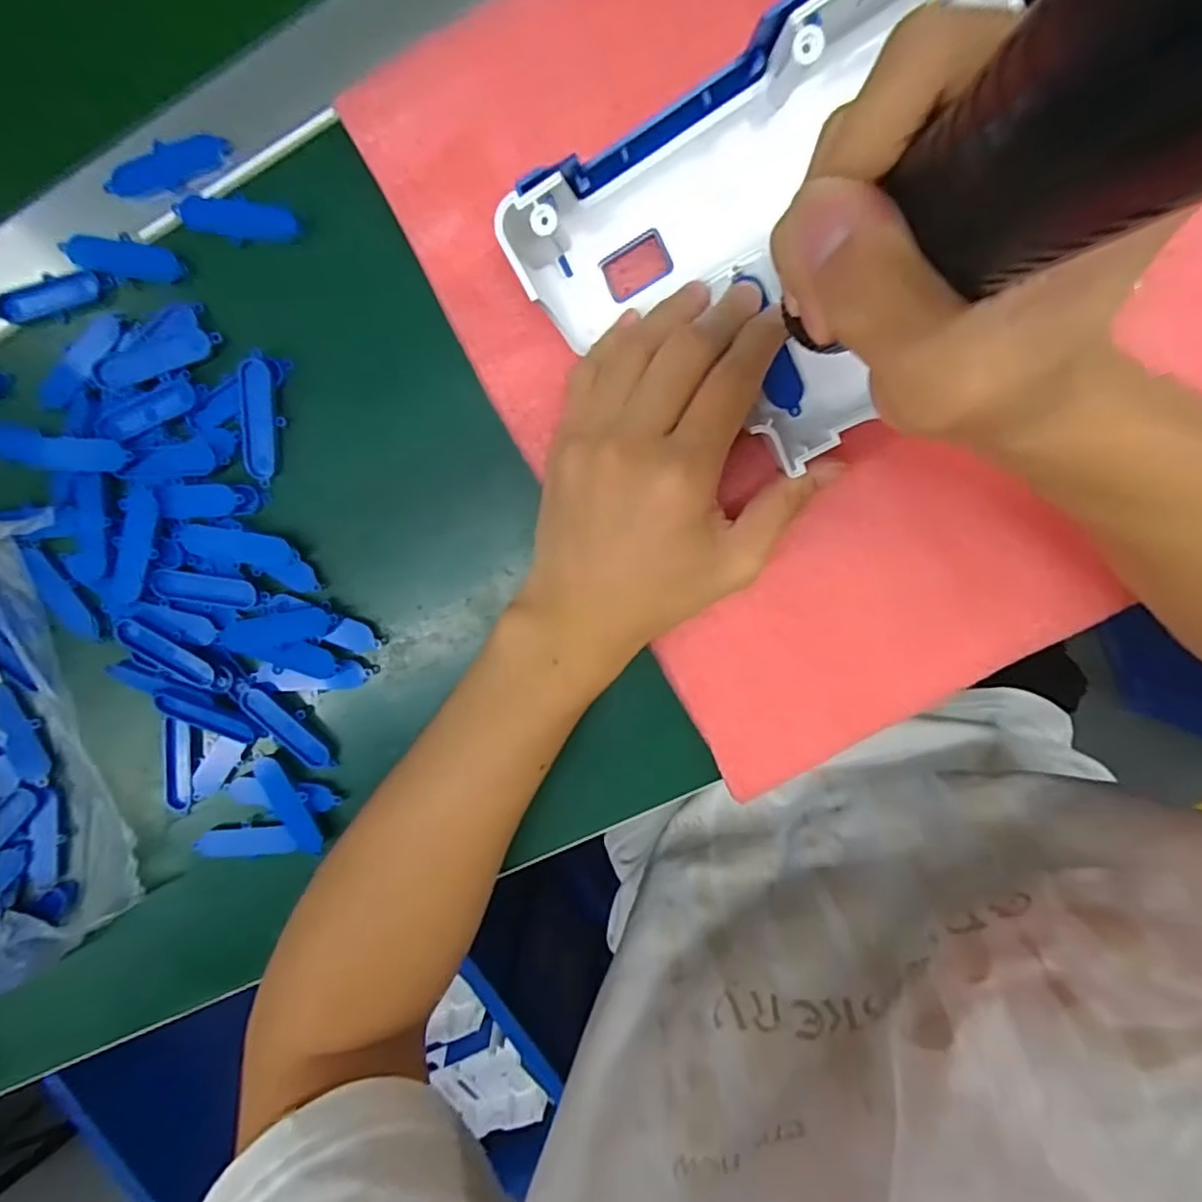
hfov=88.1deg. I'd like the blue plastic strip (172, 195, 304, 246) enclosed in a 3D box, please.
[{"bbox_3d":[-0.157,-0.166,0.270,0.054,0.004,0.017,6,97,5],"label":"blue plastic strip"}]

